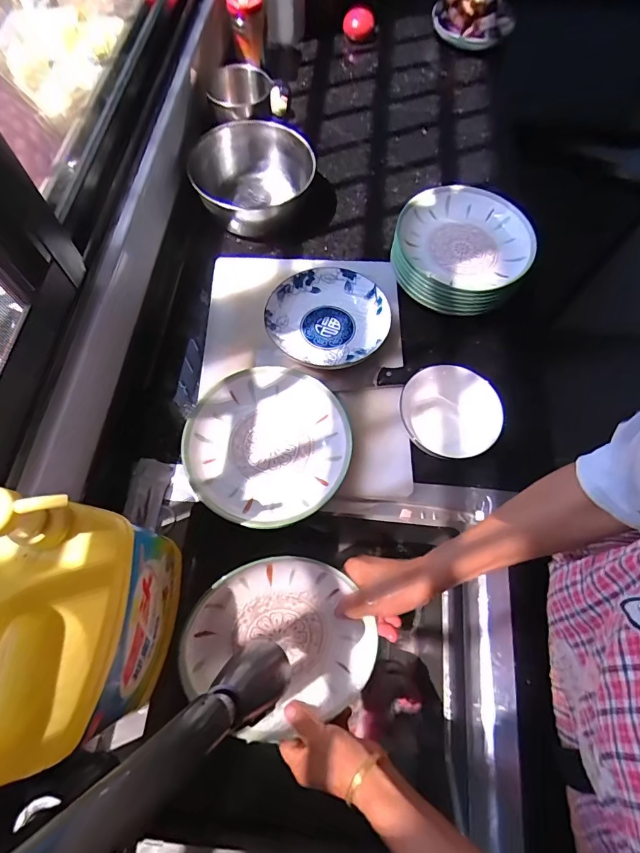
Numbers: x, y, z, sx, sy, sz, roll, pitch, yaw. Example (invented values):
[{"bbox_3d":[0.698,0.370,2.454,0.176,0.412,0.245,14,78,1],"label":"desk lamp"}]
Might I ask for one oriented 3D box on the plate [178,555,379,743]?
[{"bbox_3d":[-0.042,0.238,0.460,0.186,0.032,0.191,-1,94,-10],"label":"plate"}]

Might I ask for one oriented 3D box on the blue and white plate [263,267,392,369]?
[{"bbox_3d":[0.010,-0.161,0.631,0.174,0.030,0.172,1,66,-2],"label":"blue and white plate"}]

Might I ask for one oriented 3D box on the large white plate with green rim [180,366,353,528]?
[{"bbox_3d":[-0.066,0.023,0.539,0.199,0.033,0.200,1,66,-2],"label":"large white plate with green rim"}]

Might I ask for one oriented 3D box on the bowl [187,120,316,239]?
[{"bbox_3d":[-0.115,-0.423,0.737,0.200,0.110,0.199,-4,67,-4],"label":"bowl"}]

